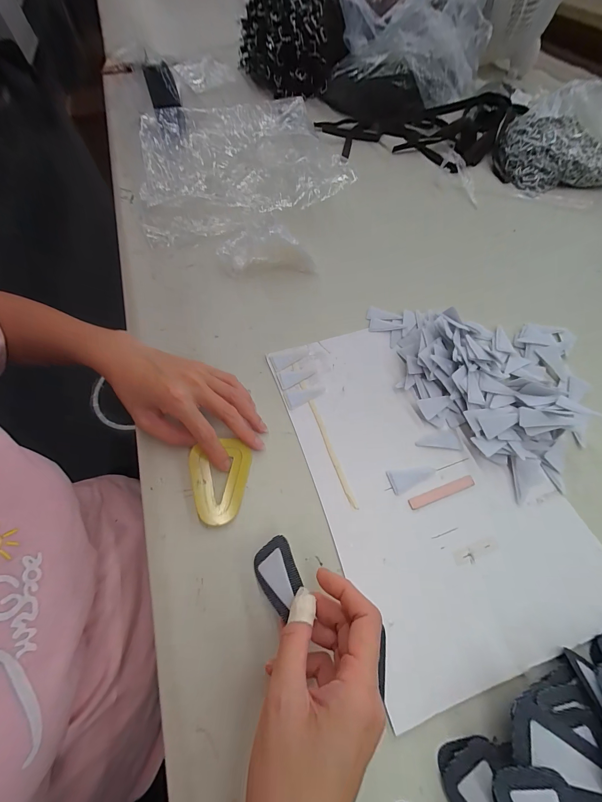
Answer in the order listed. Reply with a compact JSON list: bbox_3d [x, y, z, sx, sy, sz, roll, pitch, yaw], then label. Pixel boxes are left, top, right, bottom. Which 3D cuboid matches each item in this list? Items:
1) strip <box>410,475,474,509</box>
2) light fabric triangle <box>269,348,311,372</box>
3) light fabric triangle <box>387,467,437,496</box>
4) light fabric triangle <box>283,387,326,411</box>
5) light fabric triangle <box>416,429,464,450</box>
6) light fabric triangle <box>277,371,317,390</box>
[{"bbox_3d":[0.144,0.092,0.309,0.074,0.004,0.010,-18,62,-8],"label":"strip"},{"bbox_3d":[-0.013,-0.056,0.389,0.050,0.004,0.026,-22,63,-10],"label":"light fabric triangle"},{"bbox_3d":[0.117,0.079,0.316,0.050,0.004,0.024,-14,62,-6],"label":"light fabric triangle"},{"bbox_3d":[0.006,-0.007,0.363,0.049,0.004,0.024,-18,62,-8],"label":"light fabric triangle"},{"bbox_3d":[0.152,0.046,0.336,0.049,0.004,0.022,-8,61,-3],"label":"light fabric triangle"},{"bbox_3d":[-0.005,-0.031,0.375,0.046,0.004,0.025,-17,62,-8],"label":"light fabric triangle"}]

